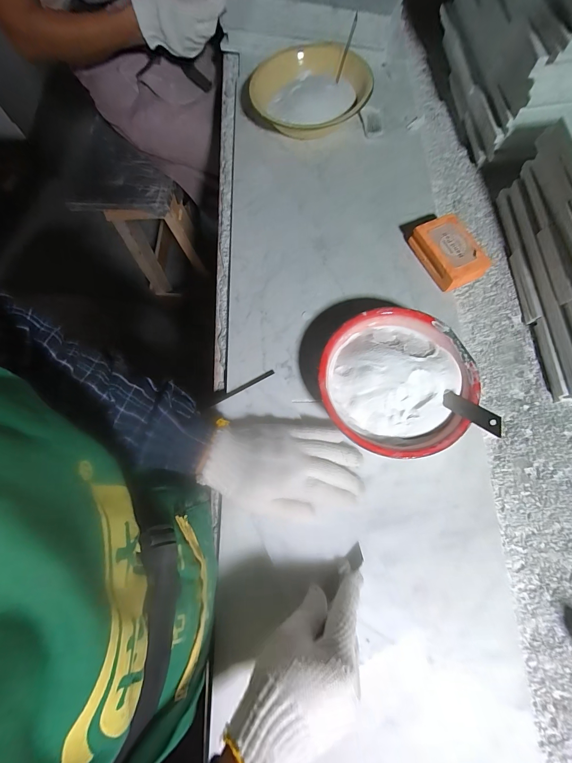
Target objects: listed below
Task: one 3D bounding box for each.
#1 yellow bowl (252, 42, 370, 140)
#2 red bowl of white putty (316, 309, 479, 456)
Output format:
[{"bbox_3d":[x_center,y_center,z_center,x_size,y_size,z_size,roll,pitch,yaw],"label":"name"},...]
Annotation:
[{"bbox_3d":[0.037,-0.476,0.511,0.180,0.054,0.194,-1,73,2],"label":"yellow bowl"},{"bbox_3d":[0.120,0.004,0.362,0.157,0.053,0.158,-1,73,2],"label":"red bowl of white putty"}]

